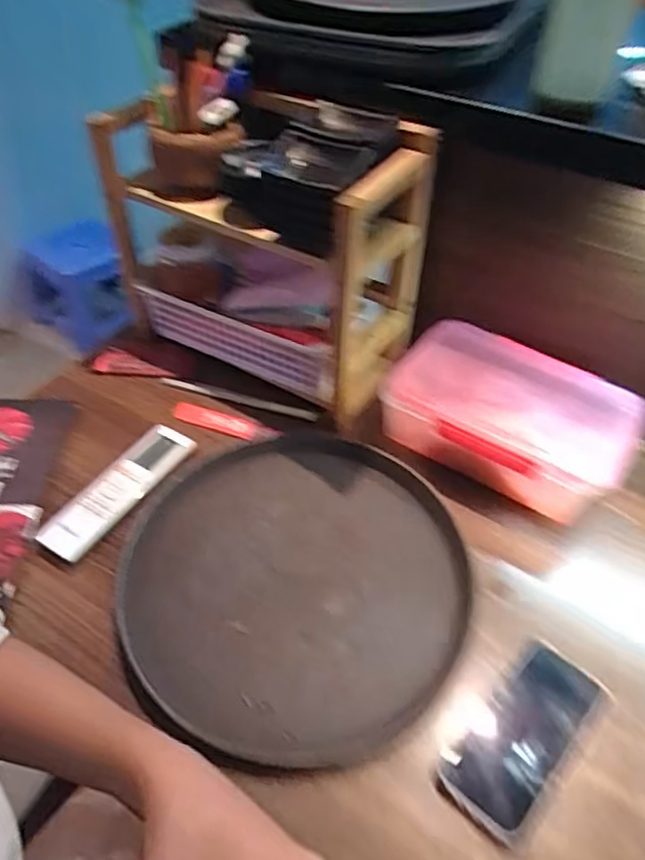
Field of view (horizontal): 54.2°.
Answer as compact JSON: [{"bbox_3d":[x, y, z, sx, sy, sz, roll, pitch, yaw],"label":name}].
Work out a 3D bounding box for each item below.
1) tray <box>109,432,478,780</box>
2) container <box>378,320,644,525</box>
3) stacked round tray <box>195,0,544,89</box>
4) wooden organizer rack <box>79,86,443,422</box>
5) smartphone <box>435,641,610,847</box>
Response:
[{"bbox_3d":[-0.024,0.148,0.641,0.329,0.016,0.343,0,49,0],"label":"tray"},{"bbox_3d":[0.220,-0.015,0.747,0.270,0.076,0.180,27,54,21],"label":"container"},{"bbox_3d":[0.053,-0.528,0.758,0.395,0.075,0.374,0,49,0],"label":"stacked round tray"},{"bbox_3d":[-0.072,-0.233,0.777,0.365,0.299,0.190,24,53,19],"label":"wooden organizer rack"},{"bbox_3d":[0.172,0.258,0.537,0.083,0.009,0.168,36,58,26],"label":"smartphone"}]

